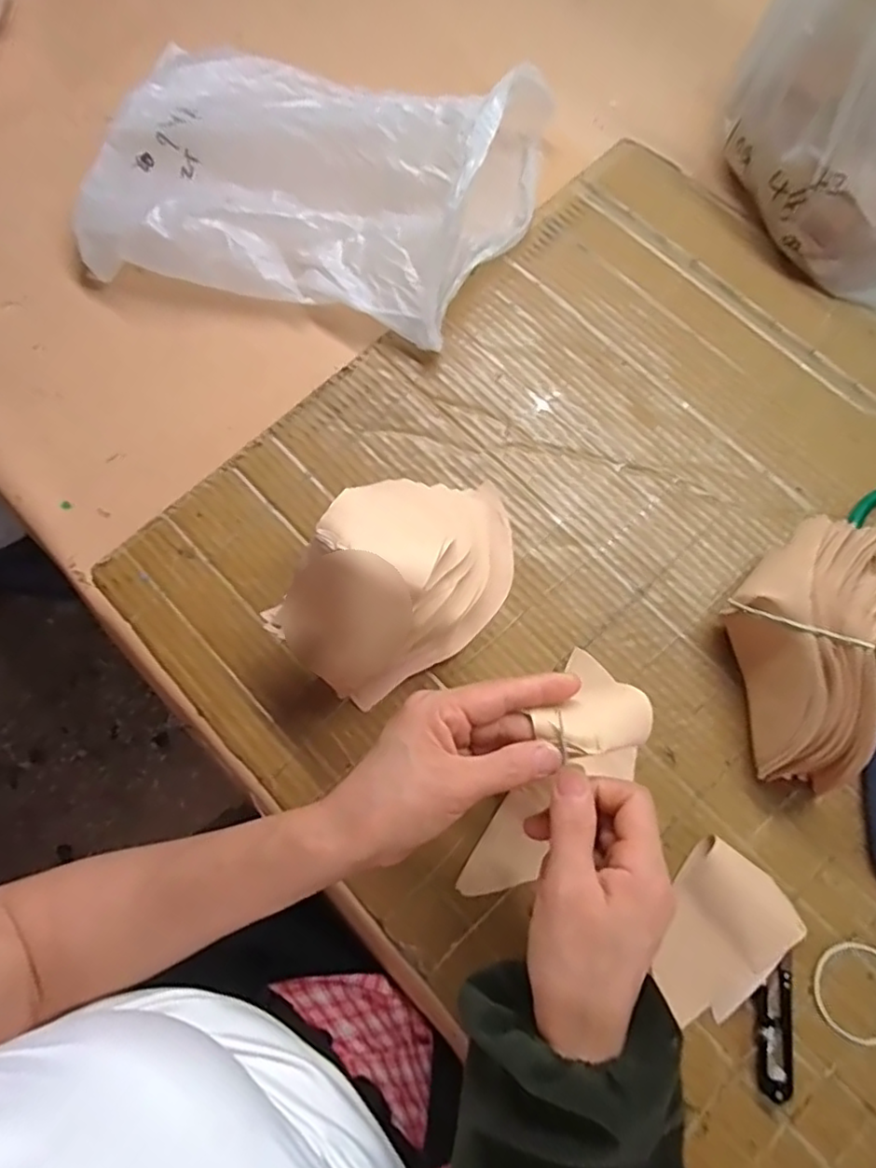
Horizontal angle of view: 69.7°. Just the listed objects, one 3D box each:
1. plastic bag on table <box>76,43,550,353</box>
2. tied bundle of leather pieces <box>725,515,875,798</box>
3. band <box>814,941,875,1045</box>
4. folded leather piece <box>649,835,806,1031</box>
[{"bbox_3d":[-0.103,-0.350,0.516,0.351,0.088,0.256,16,76,5],"label":"plastic bag on table"},{"bbox_3d":[0.236,0.040,0.404,0.099,0.083,0.162,26,77,7],"label":"tied bundle of leather pieces"},{"bbox_3d":[0.260,0.251,0.385,0.056,0.004,0.054,0,75,1],"label":"band"},{"bbox_3d":[0.172,0.219,0.388,0.073,0.017,0.096,39,79,10],"label":"folded leather piece"}]

